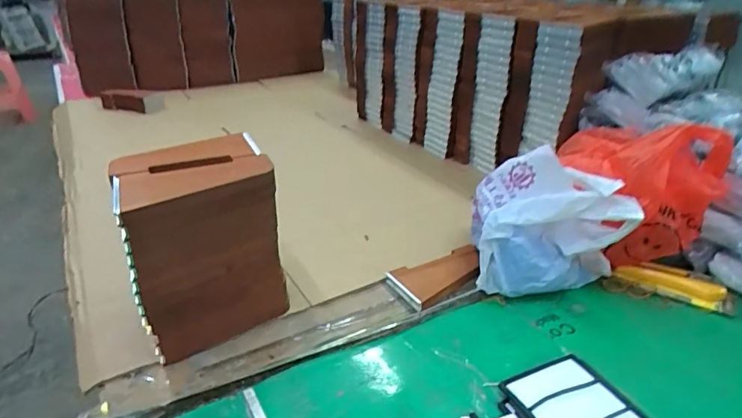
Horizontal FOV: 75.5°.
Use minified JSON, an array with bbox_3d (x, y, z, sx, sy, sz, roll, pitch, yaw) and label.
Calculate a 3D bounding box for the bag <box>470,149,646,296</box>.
[{"bbox_3d":[0.233,0.022,0.643,0.181,0.157,0.131,3,27,6],"label":"bag"}]

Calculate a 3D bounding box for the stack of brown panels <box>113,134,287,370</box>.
[{"bbox_3d":[-0.186,0.047,0.540,0.158,0.206,0.126,-16,31,-29],"label":"stack of brown panels"}]

